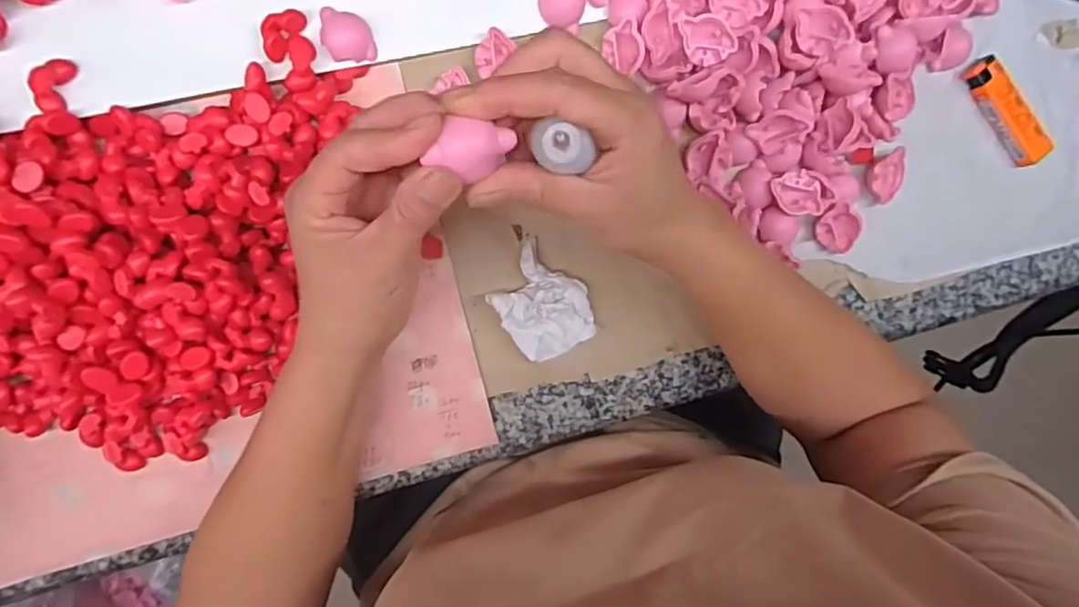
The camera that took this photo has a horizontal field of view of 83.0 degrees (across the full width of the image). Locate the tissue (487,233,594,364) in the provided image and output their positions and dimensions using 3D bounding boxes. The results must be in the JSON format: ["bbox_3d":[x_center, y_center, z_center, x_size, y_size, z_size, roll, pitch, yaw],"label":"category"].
[{"bbox_3d":[0.001,0.001,0.391,0.054,0.022,0.070,-38,97,-3],"label":"tissue"}]

